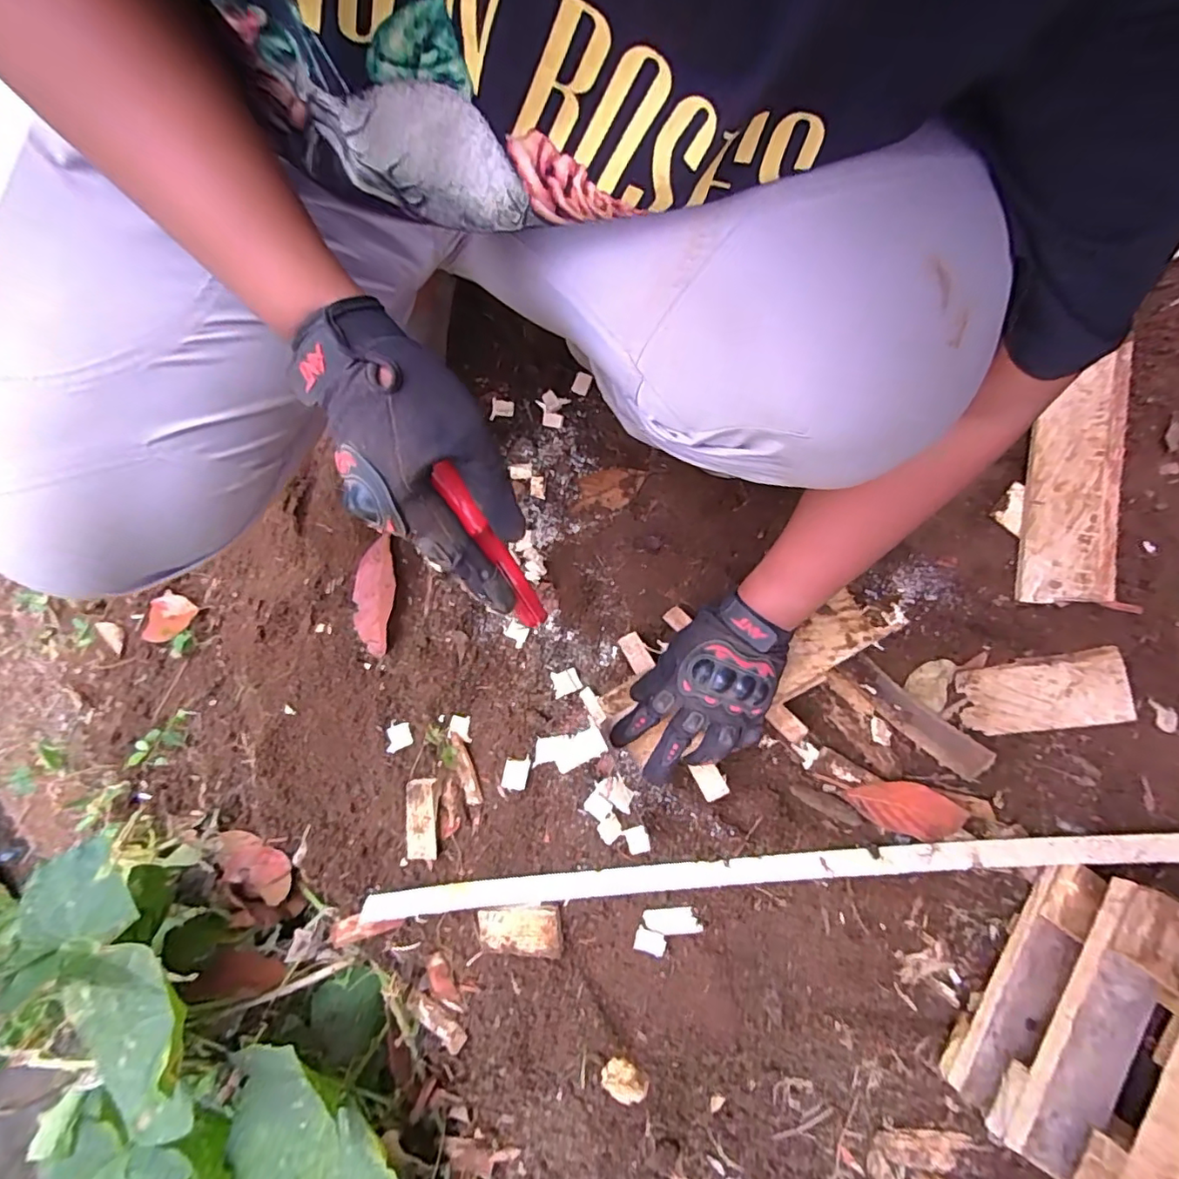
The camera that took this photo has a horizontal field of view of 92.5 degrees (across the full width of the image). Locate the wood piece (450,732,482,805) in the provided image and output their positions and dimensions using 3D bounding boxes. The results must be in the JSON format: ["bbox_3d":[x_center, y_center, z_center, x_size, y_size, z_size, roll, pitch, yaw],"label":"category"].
[{"bbox_3d":[-0.141,0.205,0.640,0.017,0.009,0.083,-16,94,-4],"label":"wood piece"}]

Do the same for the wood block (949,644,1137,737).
[{"bbox_3d":[0.482,0.110,0.595,0.169,0.014,0.075,-8,76,-2],"label":"wood block"}]

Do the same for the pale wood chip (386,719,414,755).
[{"bbox_3d":[-0.225,0.171,0.664,0.031,0.010,0.035,-19,77,-5],"label":"pale wood chip"}]

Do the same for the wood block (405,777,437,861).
[{"bbox_3d":[-0.195,0.265,0.650,0.035,0.012,0.092,-1,89,0],"label":"wood block"}]

